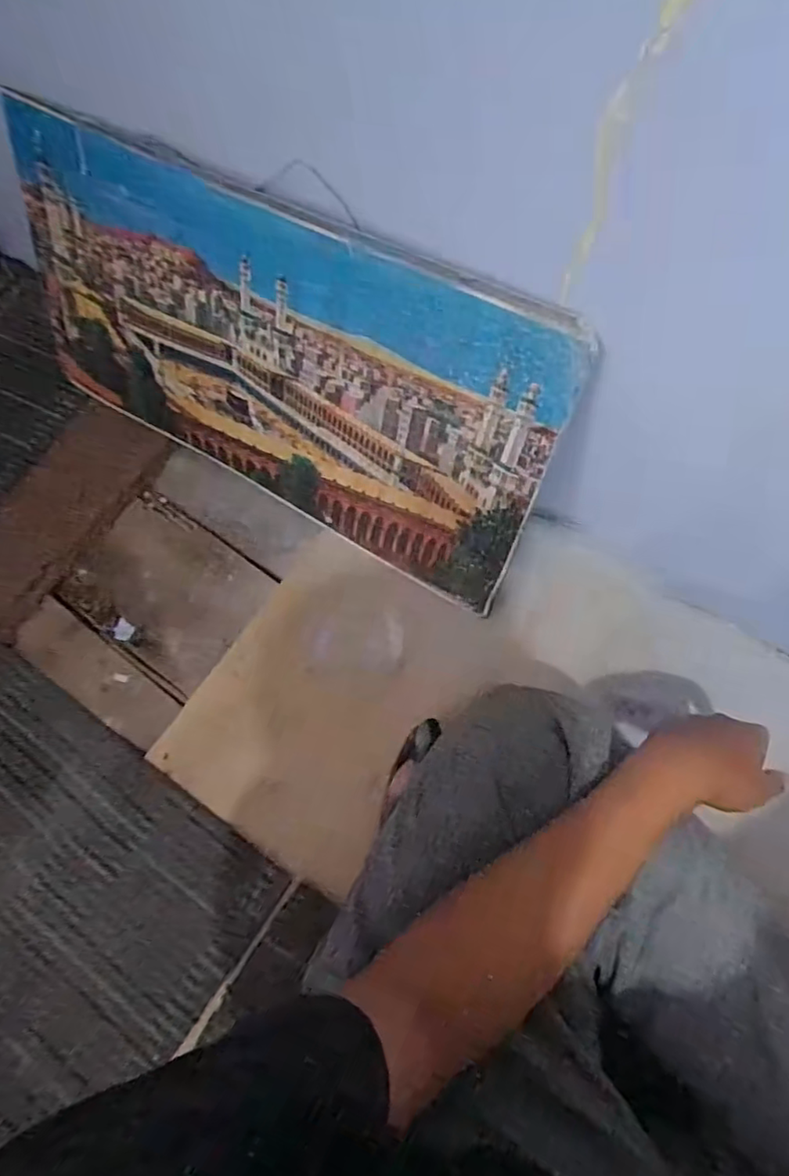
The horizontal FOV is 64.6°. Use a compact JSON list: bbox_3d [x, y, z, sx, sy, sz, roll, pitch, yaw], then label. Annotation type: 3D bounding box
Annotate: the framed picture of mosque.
[{"bbox_3d":[-0.154,-0.256,0.725,0.712,0.360,0.031,28,49,13],"label":"framed picture of mosque"}]

